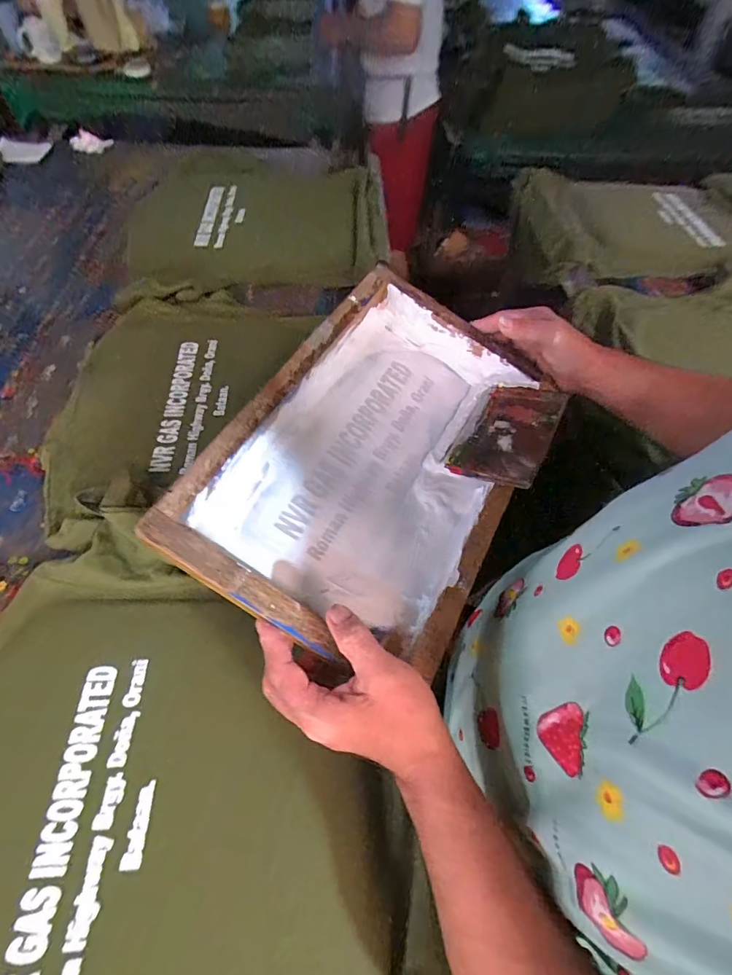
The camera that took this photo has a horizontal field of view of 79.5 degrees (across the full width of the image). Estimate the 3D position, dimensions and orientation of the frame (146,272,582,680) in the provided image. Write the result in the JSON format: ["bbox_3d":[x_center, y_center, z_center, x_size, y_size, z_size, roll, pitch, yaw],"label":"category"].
[{"bbox_3d":[0.023,-0.043,0.468,0.266,0.066,0.416,31,64,3],"label":"frame"}]

